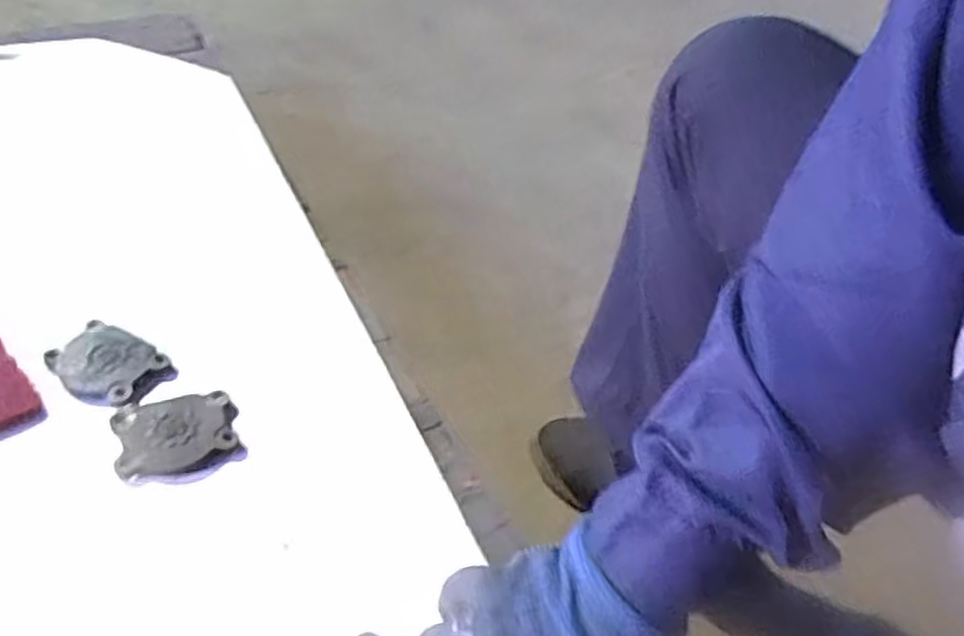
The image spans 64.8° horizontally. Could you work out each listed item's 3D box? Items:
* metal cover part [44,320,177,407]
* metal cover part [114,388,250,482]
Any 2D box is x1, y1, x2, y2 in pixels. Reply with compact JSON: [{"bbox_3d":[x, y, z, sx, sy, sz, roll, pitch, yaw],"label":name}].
[{"bbox_3d":[-0.298,0.038,0.601,0.091,0.015,0.060,23,46,15],"label":"metal cover part"},{"bbox_3d":[-0.223,0.086,0.559,0.084,0.019,0.069,-12,48,-19],"label":"metal cover part"}]

